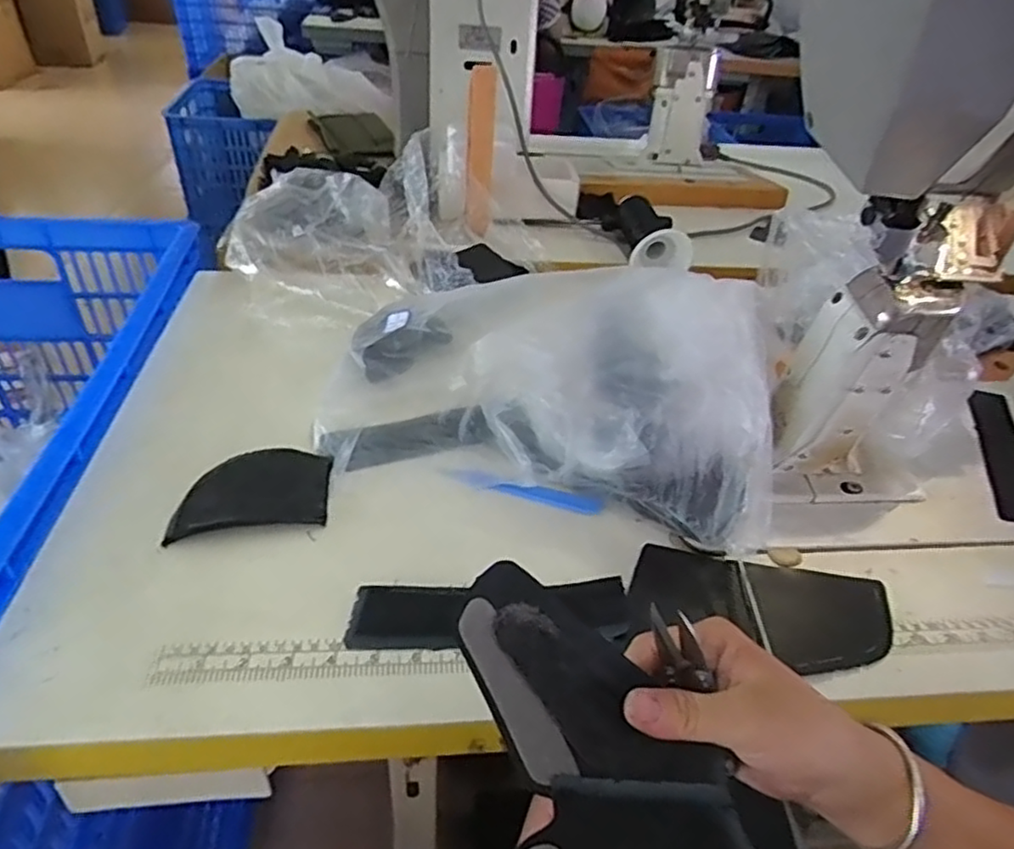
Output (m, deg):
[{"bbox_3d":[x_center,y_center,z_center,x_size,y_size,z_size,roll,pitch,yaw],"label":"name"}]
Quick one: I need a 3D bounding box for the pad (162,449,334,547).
[{"bbox_3d":[-0.189,0.050,0.503,0.110,0.013,0.074,-4,40,-13],"label":"pad"}]

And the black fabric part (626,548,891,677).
[{"bbox_3d":[0.174,0.122,0.459,0.177,0.013,0.085,10,39,5],"label":"black fabric part"}]

